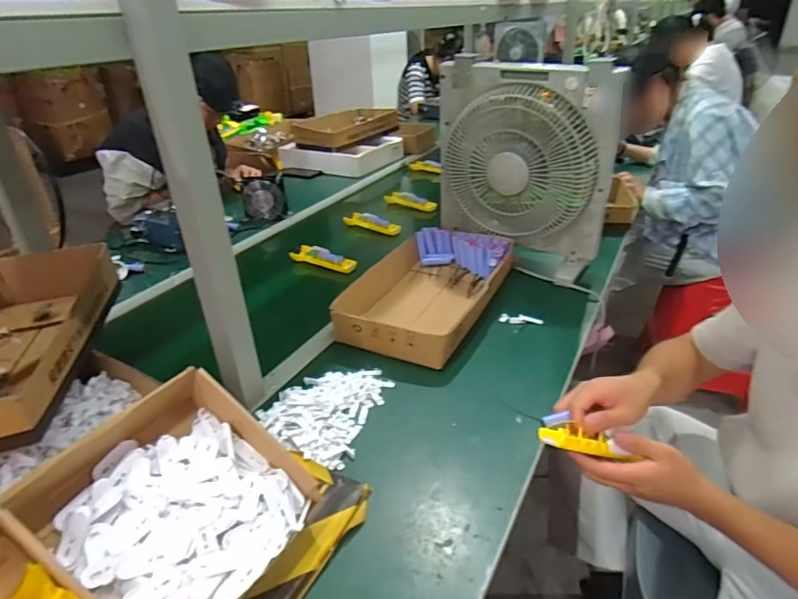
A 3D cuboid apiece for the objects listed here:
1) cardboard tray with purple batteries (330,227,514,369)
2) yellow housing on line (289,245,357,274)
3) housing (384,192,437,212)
[{"bbox_3d":[0.059,-0.022,0.990,0.251,0.080,0.401,10,32,20],"label":"cardboard tray with purple batteries"},{"bbox_3d":[-0.176,-0.095,1.183,0.164,0.037,0.042,11,32,21],"label":"yellow housing on line"},{"bbox_3d":[0.034,-0.294,1.517,0.186,0.034,0.030,20,36,33],"label":"housing"}]

